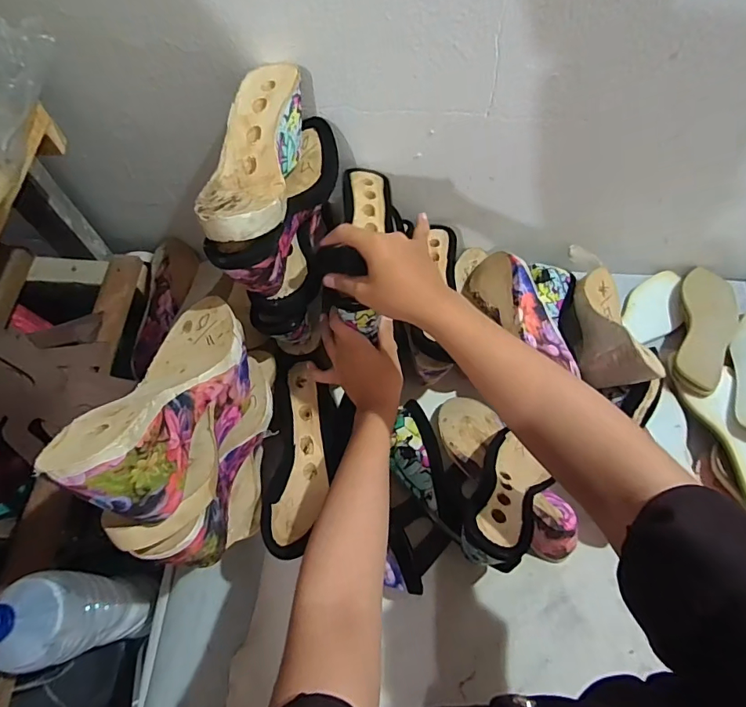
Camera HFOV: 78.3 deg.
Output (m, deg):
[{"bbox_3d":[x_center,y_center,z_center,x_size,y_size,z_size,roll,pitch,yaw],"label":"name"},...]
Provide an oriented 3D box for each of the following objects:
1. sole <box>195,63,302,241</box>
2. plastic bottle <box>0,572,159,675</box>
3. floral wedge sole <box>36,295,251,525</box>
[{"bbox_3d":[-0.117,-0.189,0.456,0.077,0.075,0.231,3,65,1],"label":"sole"},{"bbox_3d":[-0.321,0.284,0.497,0.075,0.232,0.080,0,65,0],"label":"plastic bottle"},{"bbox_3d":[-0.166,0.052,0.386,0.079,0.122,0.242,-2,24,-1],"label":"floral wedge sole"}]

